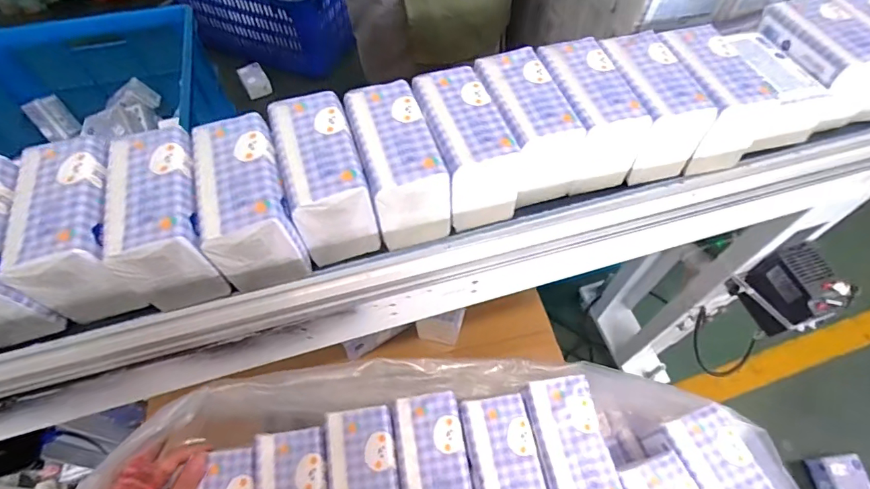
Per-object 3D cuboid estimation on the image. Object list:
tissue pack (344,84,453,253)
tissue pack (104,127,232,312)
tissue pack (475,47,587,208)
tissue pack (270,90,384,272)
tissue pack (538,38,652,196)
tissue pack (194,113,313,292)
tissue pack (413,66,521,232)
[{"bbox_3d":[-0.034,-0.070,0.408,0.063,0.086,0.125,-16,60,-11],"label":"tissue pack"},{"bbox_3d":[-0.220,-0.021,0.374,0.068,0.084,0.125,-14,60,-10],"label":"tissue pack"},{"bbox_3d":[0.082,-0.109,0.429,0.065,0.079,0.130,-15,60,-11],"label":"tissue pack"},{"bbox_3d":[-0.096,-0.056,0.396,0.063,0.081,0.129,-16,60,-11],"label":"tissue pack"},{"bbox_3d":[0.141,-0.126,0.442,0.061,0.085,0.120,-15,60,-10],"label":"tissue pack"},{"bbox_3d":[-0.155,-0.036,0.378,0.066,0.076,0.122,-17,60,-11],"label":"tissue pack"},{"bbox_3d":[0.026,-0.091,0.421,0.062,0.085,0.119,-15,60,-10],"label":"tissue pack"}]

